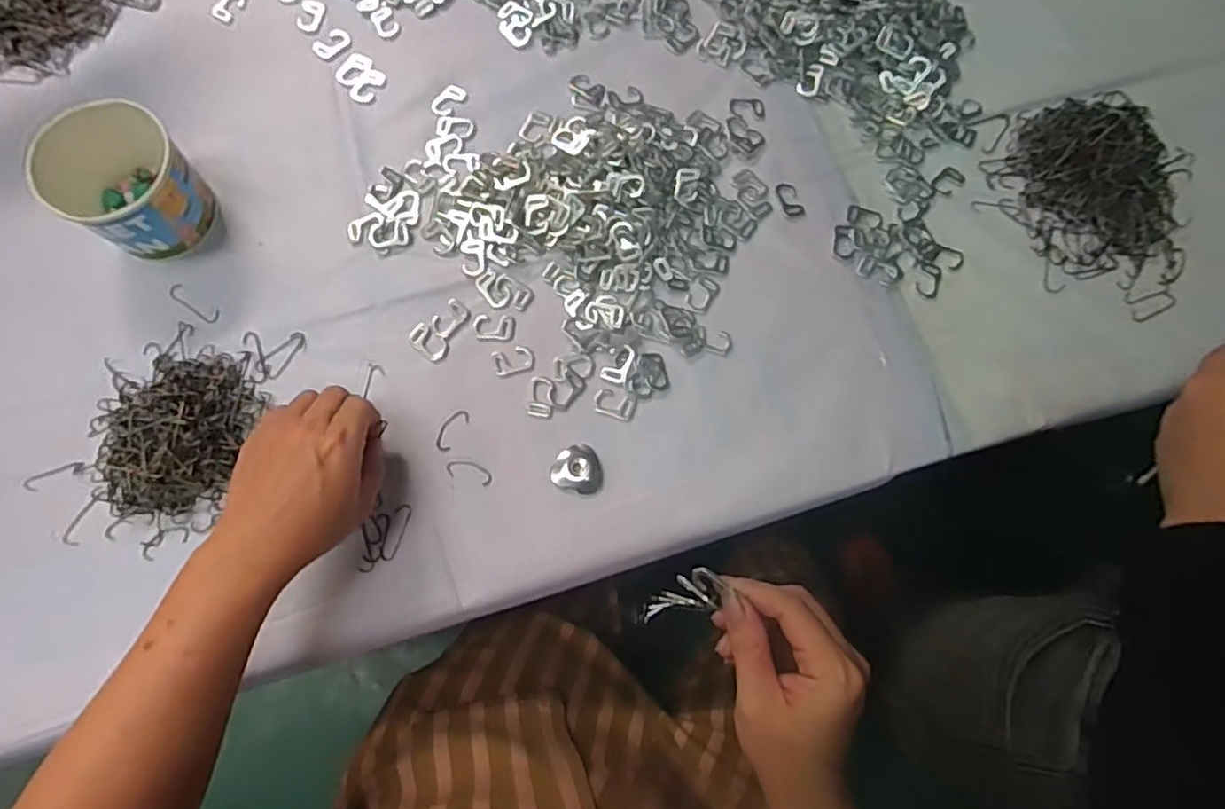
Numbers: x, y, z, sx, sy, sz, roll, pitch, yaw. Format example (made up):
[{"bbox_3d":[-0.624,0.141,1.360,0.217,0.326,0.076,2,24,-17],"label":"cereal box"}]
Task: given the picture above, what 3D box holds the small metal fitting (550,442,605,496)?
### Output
[{"bbox_3d":[-0.024,0.046,0.471,0.037,0.012,0.035,12,76,2],"label":"small metal fitting"}]

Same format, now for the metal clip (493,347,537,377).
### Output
[{"bbox_3d":[-0.074,-0.034,0.492,0.029,0.004,0.021,-15,76,-5],"label":"metal clip"}]

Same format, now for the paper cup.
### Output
[{"bbox_3d":[-0.350,-0.159,0.478,0.090,0.076,0.090,0,76,-1],"label":"paper cup"}]

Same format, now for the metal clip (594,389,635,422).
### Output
[{"bbox_3d":[0.001,0.000,0.488,0.030,0.004,0.018,20,76,4],"label":"metal clip"}]

